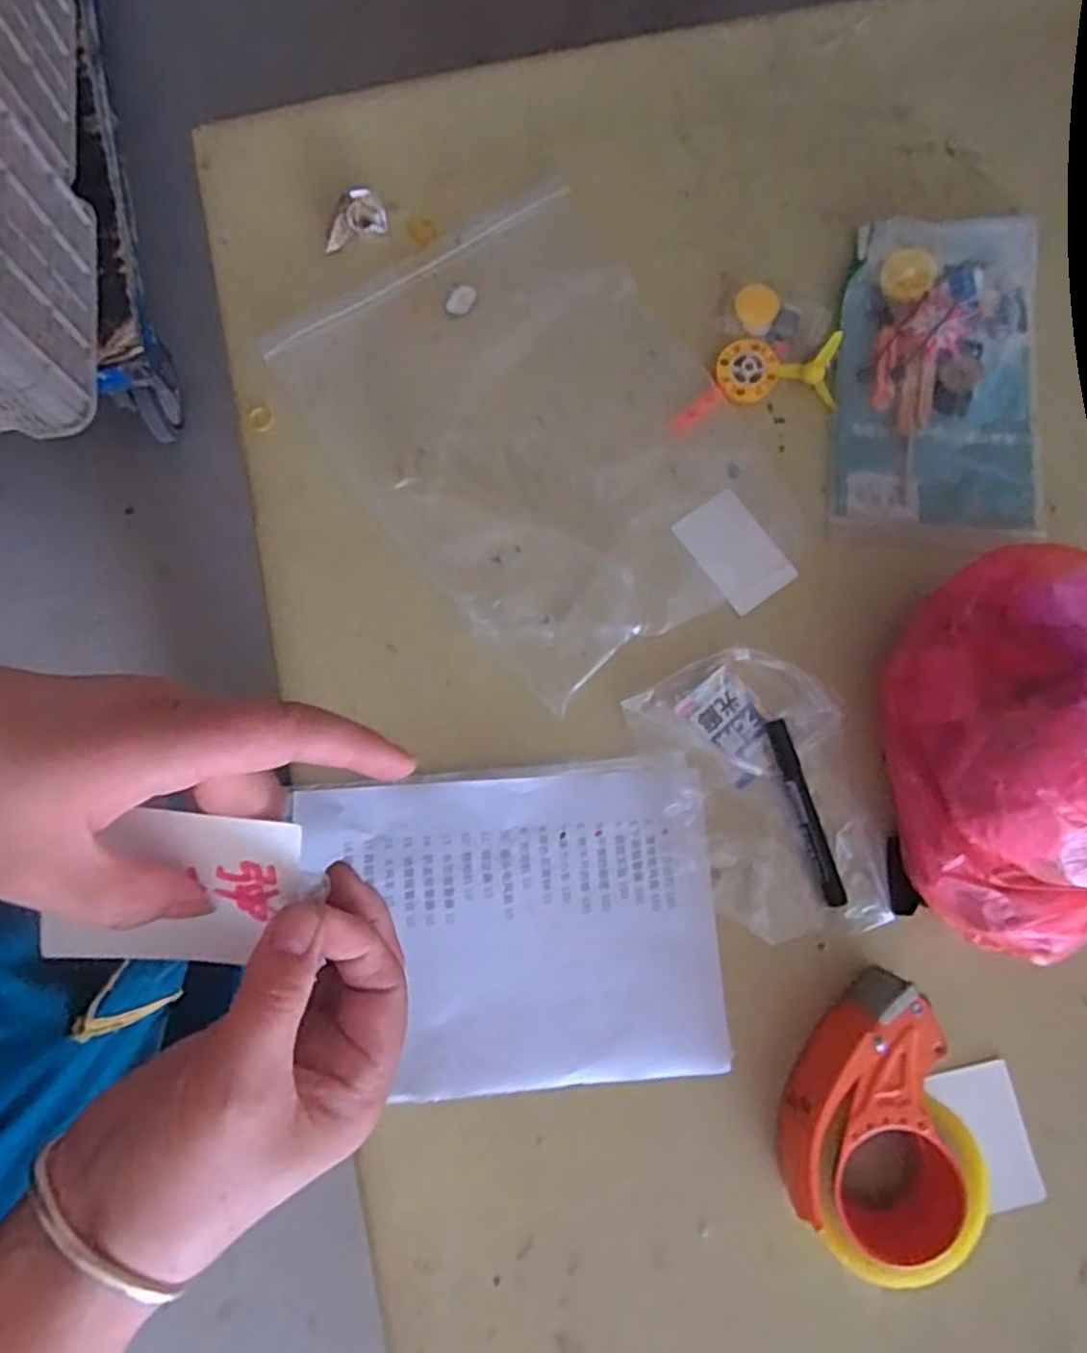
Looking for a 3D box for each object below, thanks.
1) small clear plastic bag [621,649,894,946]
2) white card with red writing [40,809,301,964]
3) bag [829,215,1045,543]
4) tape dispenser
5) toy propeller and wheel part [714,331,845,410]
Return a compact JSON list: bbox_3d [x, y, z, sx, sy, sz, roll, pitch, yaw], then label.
[{"bbox_3d":[0.158,0.087,0.542,0.137,0.024,0.209,-19,80,-4],"label":"small clear plastic bag"},{"bbox_3d":[-0.133,0.077,0.271,0.085,0.004,0.060,6,107,-6],"label":"white card with red writing"},{"bbox_3d":[0.321,-0.246,0.618,0.165,0.021,0.279,3,79,1],"label":"bag"},{"bbox_3d":[0.205,0.287,0.488,0.112,0.061,0.158,-14,80,-2],"label":"tape dispenser"},{"bbox_3d":[0.189,-0.246,0.598,0.096,0.035,0.051,13,80,2],"label":"toy propeller and wheel part"}]

